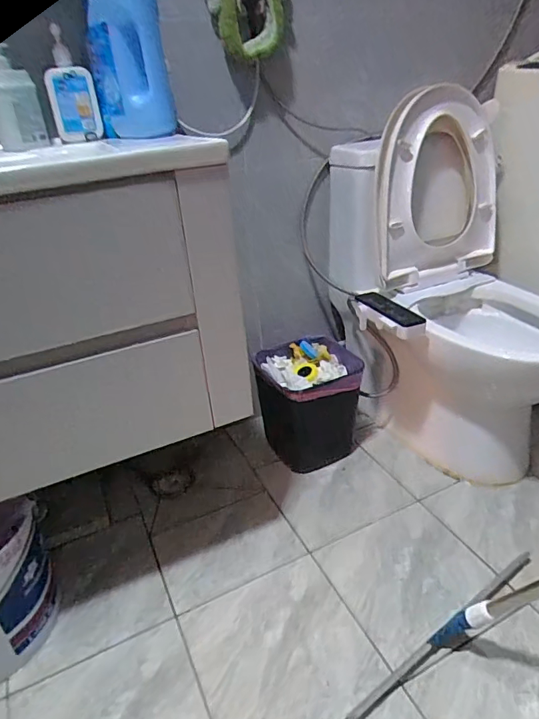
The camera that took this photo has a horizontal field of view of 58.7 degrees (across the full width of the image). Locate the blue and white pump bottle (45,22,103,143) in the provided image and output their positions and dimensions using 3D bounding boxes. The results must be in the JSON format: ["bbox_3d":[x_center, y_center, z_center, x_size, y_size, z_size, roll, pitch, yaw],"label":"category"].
[{"bbox_3d":[-0.373,-0.498,0.897,0.091,0.160,0.053,-11,29,-10],"label":"blue and white pump bottle"}]

